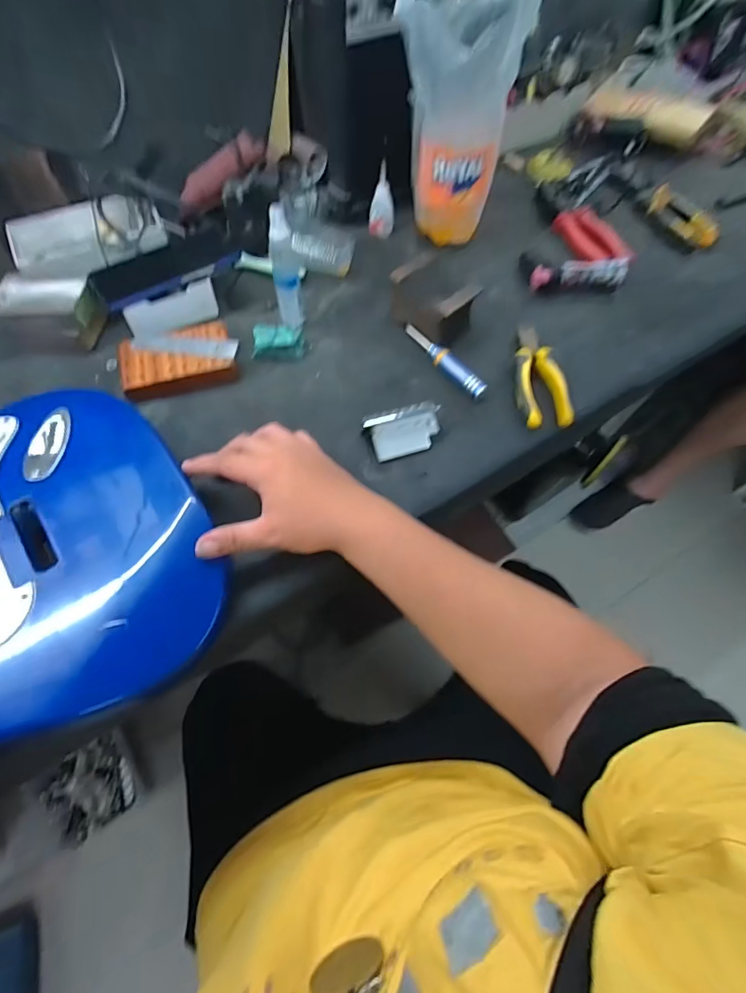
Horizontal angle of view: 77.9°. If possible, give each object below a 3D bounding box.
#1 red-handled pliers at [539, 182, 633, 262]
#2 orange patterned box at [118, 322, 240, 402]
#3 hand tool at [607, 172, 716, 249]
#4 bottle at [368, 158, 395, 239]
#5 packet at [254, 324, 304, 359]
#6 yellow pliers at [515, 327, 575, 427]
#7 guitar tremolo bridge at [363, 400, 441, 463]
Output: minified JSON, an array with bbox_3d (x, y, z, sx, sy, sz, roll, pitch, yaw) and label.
[{"bbox_3d":[0.297,-0.403,0.674,0.065,0.020,0.215,-17,63,-10],"label":"red-handled pliers"},{"bbox_3d":[-0.224,-0.156,0.533,0.121,0.025,0.073,-17,63,-10],"label":"orange patterned box"},{"bbox_3d":[0.432,-0.436,0.689,0.055,0.021,0.191,-16,63,-10],"label":"hand tool"},{"bbox_3d":[0.012,-0.413,0.648,0.035,0.090,0.019,12,62,5],"label":"bottle"},{"bbox_3d":[-0.112,-0.185,0.551,0.057,0.022,0.034,-2,62,-2],"label":"packet"},{"bbox_3d":[0.190,-0.145,0.535,0.055,0.018,0.148,-1,62,-2],"label":"yellow pliers"},{"bbox_3d":[0.033,-0.071,0.483,0.076,0.039,0.039,-17,63,-10],"label":"guitar tremolo bridge"}]

